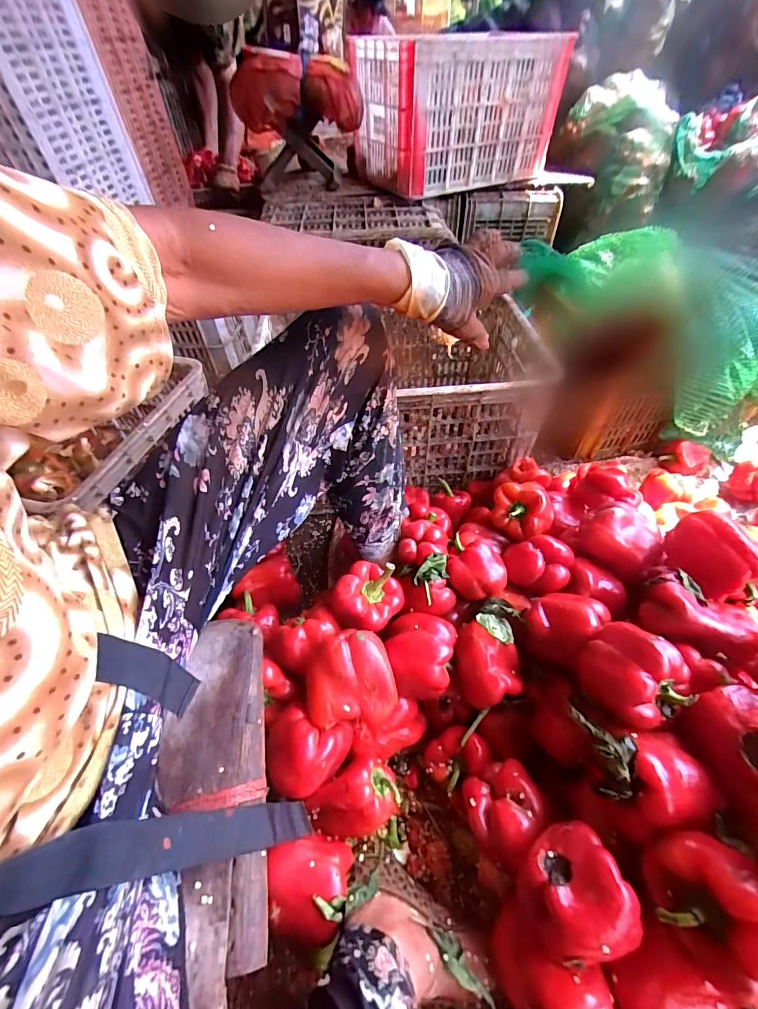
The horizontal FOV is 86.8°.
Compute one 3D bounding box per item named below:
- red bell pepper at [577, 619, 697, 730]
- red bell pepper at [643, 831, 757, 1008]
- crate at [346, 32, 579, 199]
[{"bbox_3d":[0.270,0.181,0.428,0.081,0.071,0.095,-30,54,-20],"label":"red bell pepper"},{"bbox_3d":[0.272,0.314,0.310,0.082,0.072,0.096,-29,54,-20],"label":"red bell pepper"},{"bbox_3d":[0.196,-1.049,1.092,0.489,0.282,0.295,-19,51,-13],"label":"crate"}]

